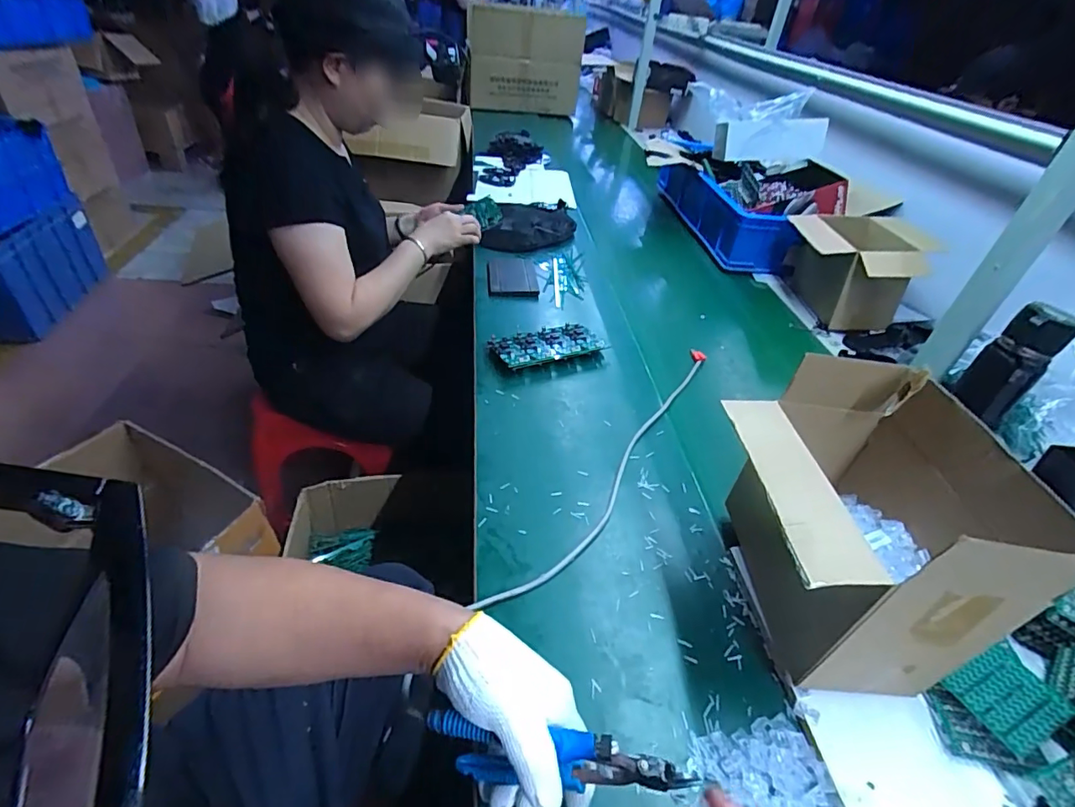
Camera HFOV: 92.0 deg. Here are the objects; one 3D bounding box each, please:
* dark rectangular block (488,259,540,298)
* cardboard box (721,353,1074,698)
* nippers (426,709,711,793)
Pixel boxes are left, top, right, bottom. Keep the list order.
[{"bbox_3d":[-0.052,-0.271,1.110,0.104,0.020,0.159,1,38,-6],"label":"dark rectangular block"},{"bbox_3d":[0.295,0.118,0.513,0.201,0.227,0.236,4,39,-1],"label":"cardboard box"},{"bbox_3d":[0.018,0.255,0.375,0.188,0.083,0.016,-5,35,17],"label":"nippers"}]

